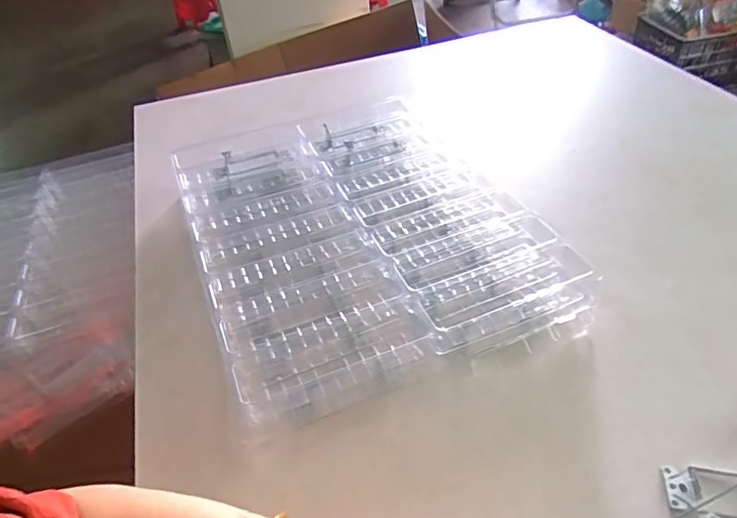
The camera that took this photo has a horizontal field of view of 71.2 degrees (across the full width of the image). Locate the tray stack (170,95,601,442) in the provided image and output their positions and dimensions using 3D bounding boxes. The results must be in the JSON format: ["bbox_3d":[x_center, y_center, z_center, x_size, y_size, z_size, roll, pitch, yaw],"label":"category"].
[{"bbox_3d":[-0.016,-0.038,0.587,0.348,0.073,0.423,-19,44,-12],"label":"tray stack"}]

